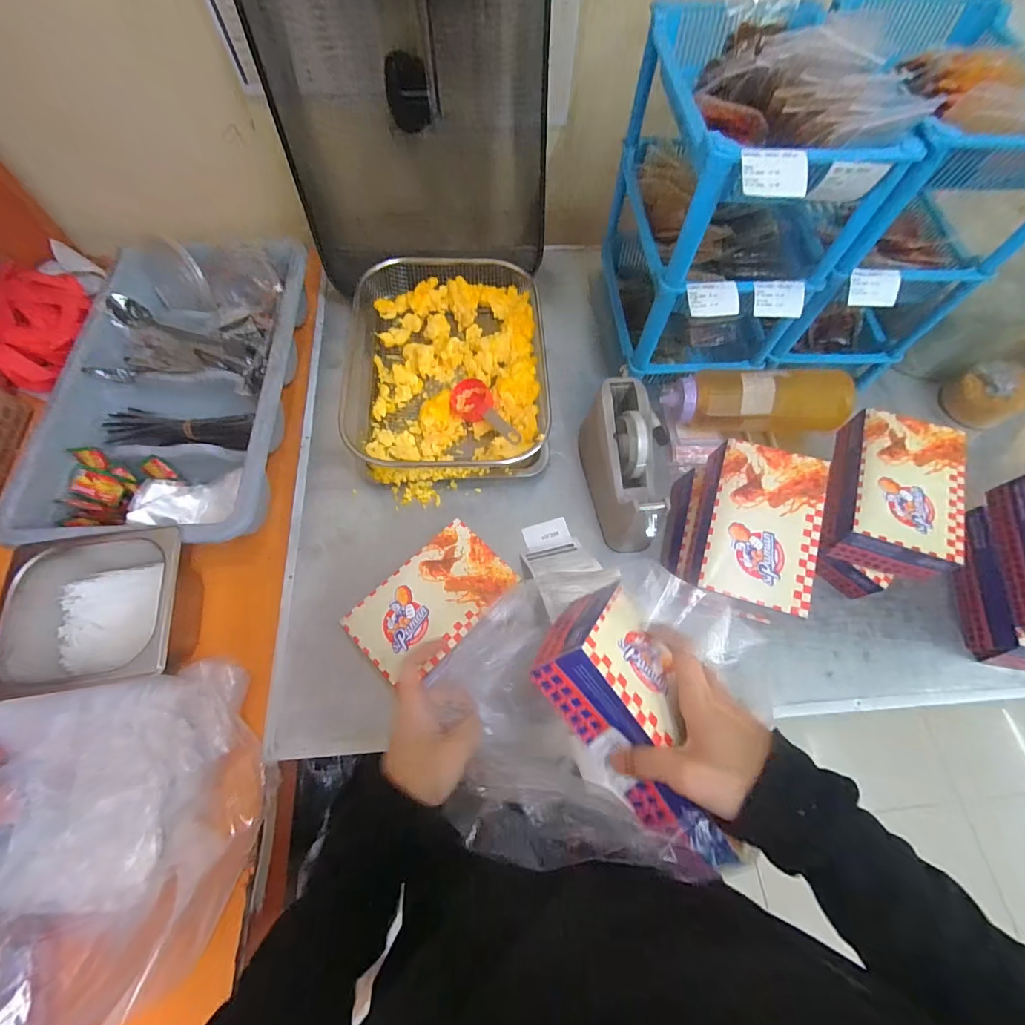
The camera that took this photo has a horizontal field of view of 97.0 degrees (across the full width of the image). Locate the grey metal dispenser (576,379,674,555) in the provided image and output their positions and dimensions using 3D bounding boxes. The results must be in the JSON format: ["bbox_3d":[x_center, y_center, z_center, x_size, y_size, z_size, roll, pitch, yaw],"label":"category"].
[{"bbox_3d":[0.146,-0.060,0.583,0.078,0.111,0.203,-9,66,-6],"label":"grey metal dispenser"}]

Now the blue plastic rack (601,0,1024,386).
[{"bbox_3d":[0.357,-0.387,0.590,0.389,0.336,0.320,-2,66,-3],"label":"blue plastic rack"}]

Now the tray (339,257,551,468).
[{"bbox_3d":[-0.103,-0.217,0.667,0.292,0.065,0.356,-2,66,-2],"label":"tray"}]

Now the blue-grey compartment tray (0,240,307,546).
[{"bbox_3d":[-0.455,-0.173,0.635,0.284,0.101,0.472,-1,66,-2],"label":"blue-grey compartment tray"}]

